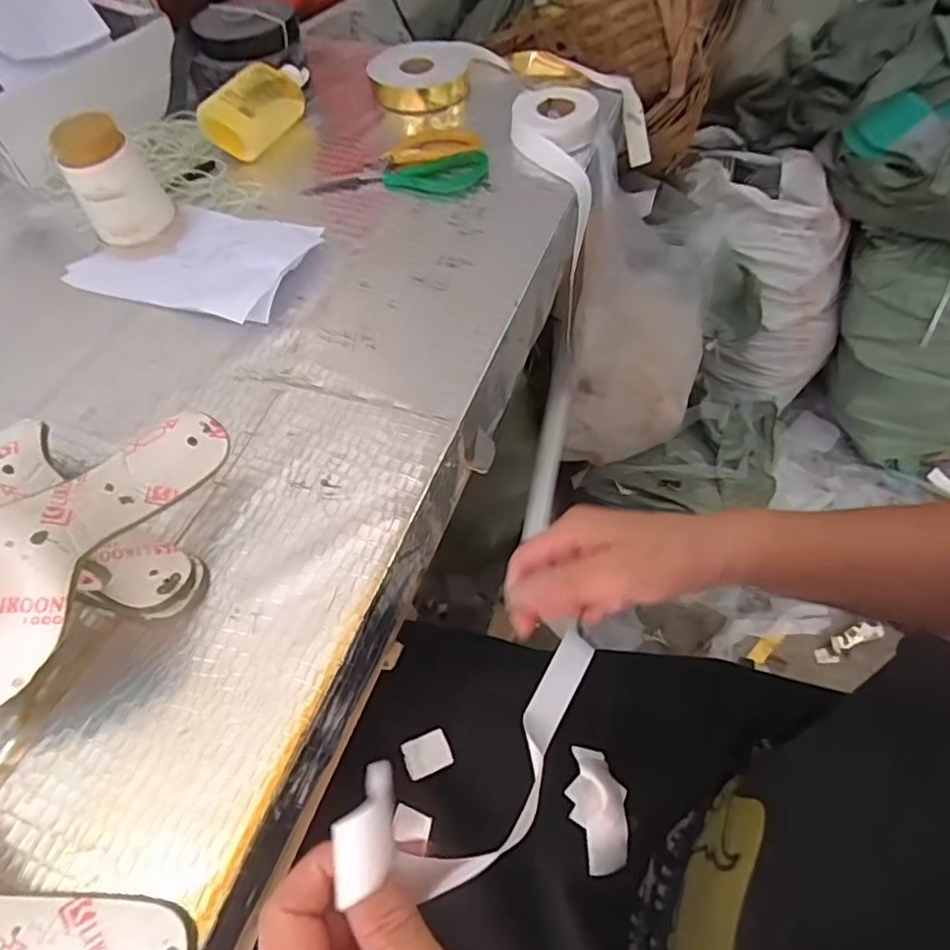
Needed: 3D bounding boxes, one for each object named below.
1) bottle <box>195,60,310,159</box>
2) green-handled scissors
[{"bbox_3d":[-0.228,-0.410,0.686,0.061,0.057,0.150,24,61,19],"label":"bottle"},{"bbox_3d":[-0.078,-0.328,0.649,0.180,0.011,0.102,2,56,5],"label":"green-handled scissors"}]

